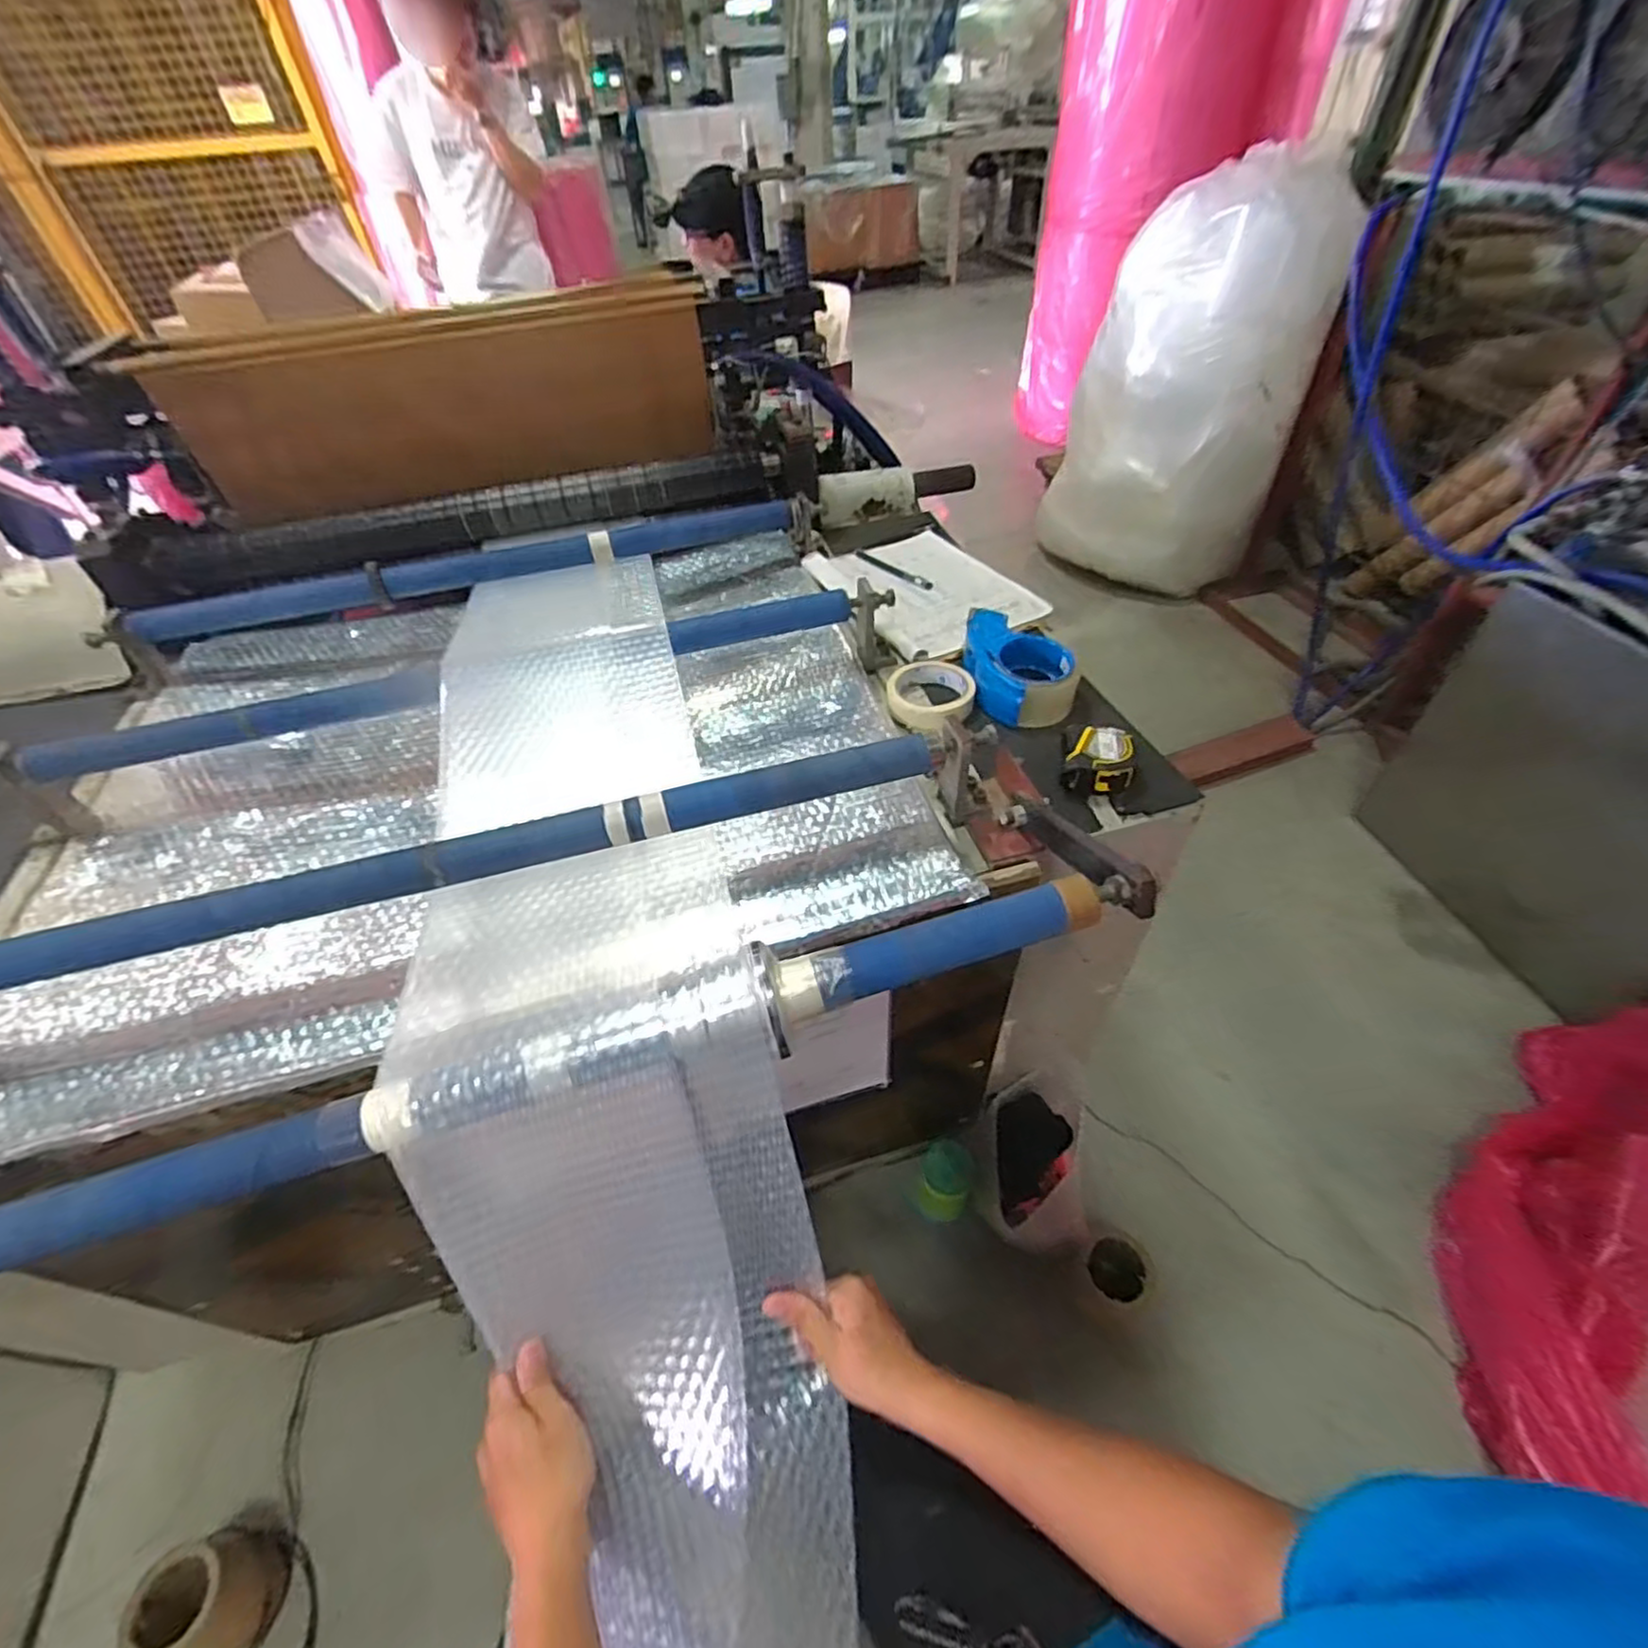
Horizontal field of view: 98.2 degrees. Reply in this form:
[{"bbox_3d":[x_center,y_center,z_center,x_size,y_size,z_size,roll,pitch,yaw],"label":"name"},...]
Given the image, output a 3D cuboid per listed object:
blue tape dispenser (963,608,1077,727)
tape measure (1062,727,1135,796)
[{"bbox_3d":[0.216,-0.177,0.791,0.101,0.060,0.151,-9,46,-4],"label":"blue tape dispenser"},{"bbox_3d":[0.265,-0.061,0.693,0.067,0.040,0.071,6,47,9],"label":"tape measure"}]

